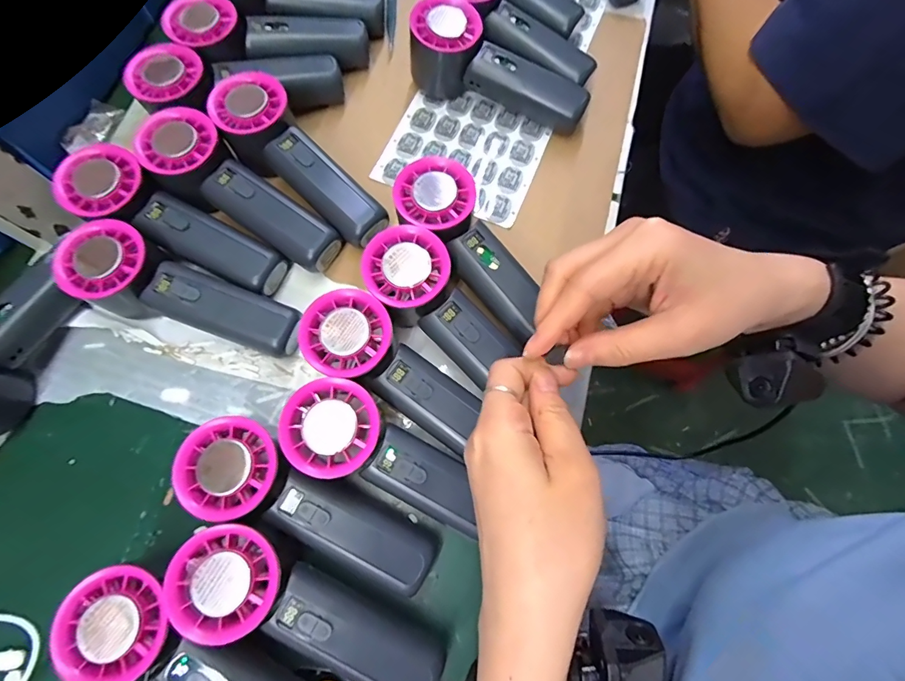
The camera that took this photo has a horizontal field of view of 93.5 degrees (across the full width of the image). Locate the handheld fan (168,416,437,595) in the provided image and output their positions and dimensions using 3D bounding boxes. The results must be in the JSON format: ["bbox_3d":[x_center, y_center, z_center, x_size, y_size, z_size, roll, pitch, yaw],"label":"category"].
[{"bbox_3d":[-0.085,0.099,0.255,0.157,0.032,0.050,28,75,-4],"label":"handheld fan"}]

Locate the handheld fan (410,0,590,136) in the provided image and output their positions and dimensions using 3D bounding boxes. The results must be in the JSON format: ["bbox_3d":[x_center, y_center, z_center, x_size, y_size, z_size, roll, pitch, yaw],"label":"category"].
[{"bbox_3d":[0.040,-0.224,0.356,0.151,0.060,0.062,16,73,6],"label":"handheld fan"}]

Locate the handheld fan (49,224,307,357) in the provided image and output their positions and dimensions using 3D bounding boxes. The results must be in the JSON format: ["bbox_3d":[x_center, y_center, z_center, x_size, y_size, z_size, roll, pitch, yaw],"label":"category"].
[{"bbox_3d":[-0.185,-0.030,0.301,0.155,0.055,0.051,18,74,7],"label":"handheld fan"}]

